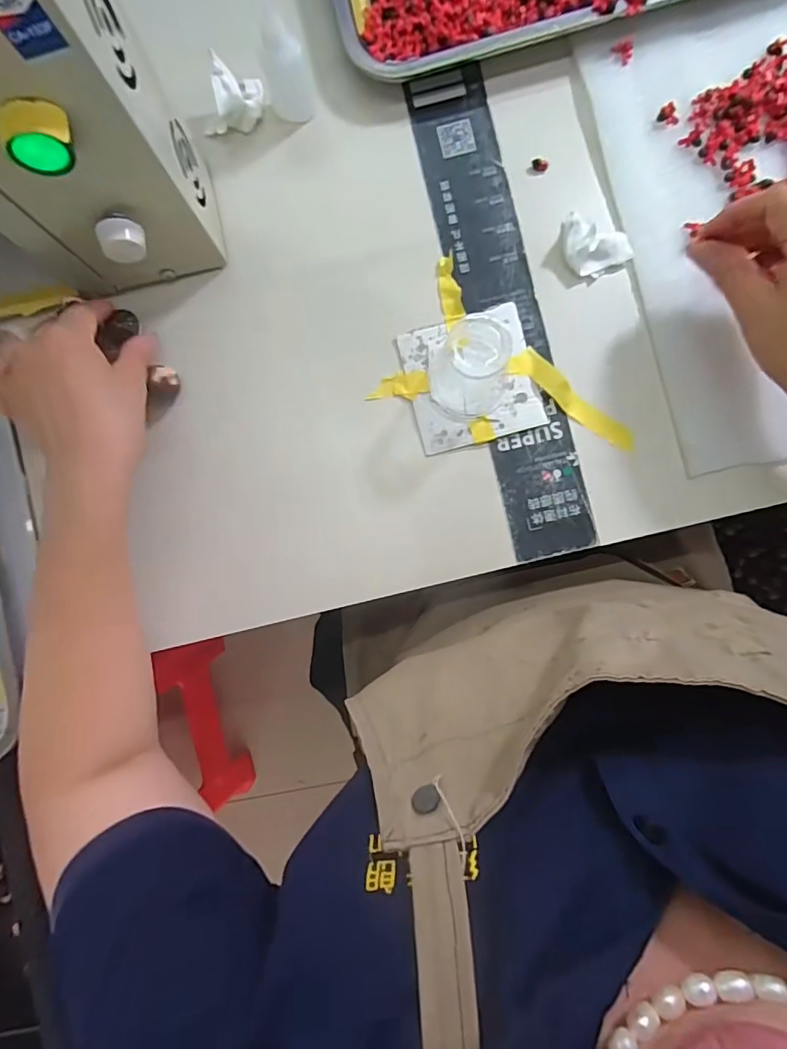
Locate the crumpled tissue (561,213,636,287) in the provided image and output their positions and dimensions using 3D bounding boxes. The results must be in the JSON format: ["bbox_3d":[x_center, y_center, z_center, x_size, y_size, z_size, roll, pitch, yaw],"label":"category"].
[{"bbox_3d":[0.142,-0.194,0.360,0.052,0.015,0.036,23,90,3],"label":"crumpled tissue"}]

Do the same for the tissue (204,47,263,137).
[{"bbox_3d":[-0.118,-0.311,0.371,0.039,0.029,0.045,3,89,3],"label":"tissue"}]

